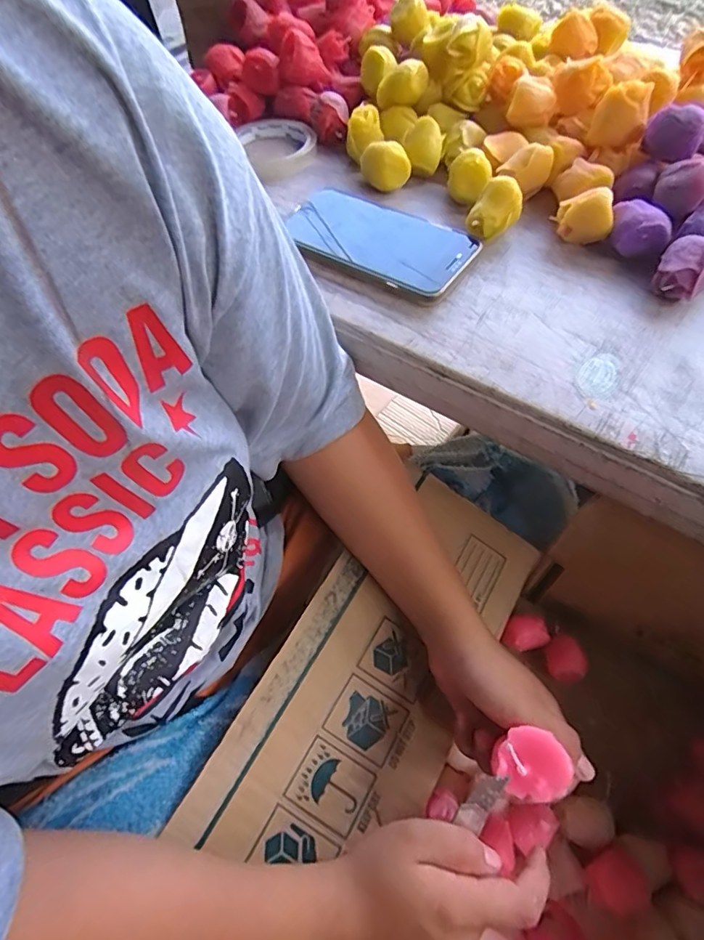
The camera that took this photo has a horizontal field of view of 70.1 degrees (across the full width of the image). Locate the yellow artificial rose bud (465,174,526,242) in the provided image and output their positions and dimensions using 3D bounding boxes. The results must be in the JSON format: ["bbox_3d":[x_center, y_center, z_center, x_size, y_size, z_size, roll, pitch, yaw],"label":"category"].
[{"bbox_3d":[0.111,-0.198,0.389,0.031,0.037,0.038,37,66,22],"label":"yellow artificial rose bud"}]

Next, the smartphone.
[{"bbox_3d":[0.018,-0.185,0.400,0.156,0.013,0.076,31,64,20],"label":"smartphone"}]

